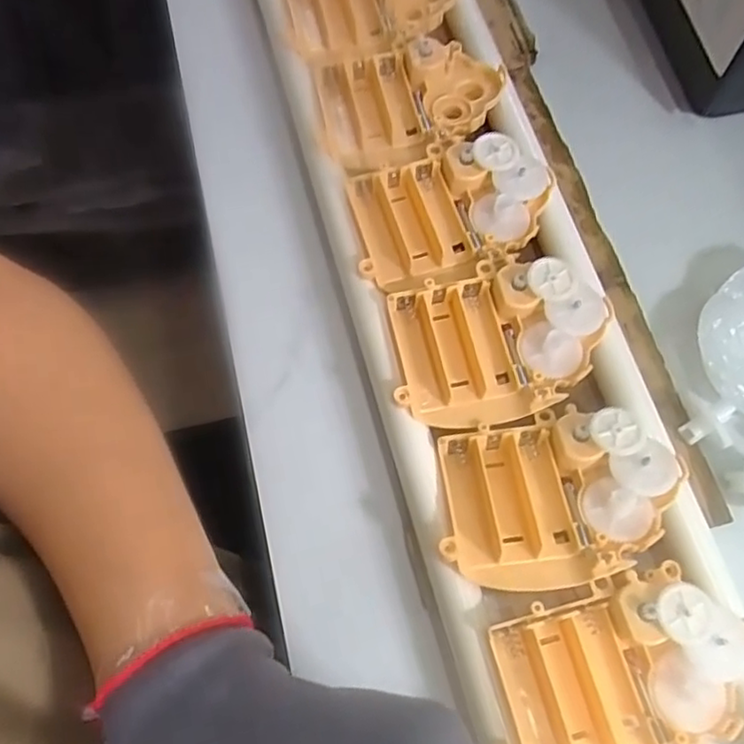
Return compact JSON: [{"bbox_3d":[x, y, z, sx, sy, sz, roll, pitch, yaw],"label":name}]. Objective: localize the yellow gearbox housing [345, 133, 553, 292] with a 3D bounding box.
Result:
[{"bbox_3d":[0.040,-0.085,0.328,0.096,0.024,0.064,-13,69,-7],"label":"yellow gearbox housing"}]

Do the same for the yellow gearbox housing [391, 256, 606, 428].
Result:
[{"bbox_3d":[0.059,-0.016,0.303,0.096,0.024,0.070,-13,69,-7],"label":"yellow gearbox housing"}]

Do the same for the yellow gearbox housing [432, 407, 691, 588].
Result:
[{"bbox_3d":[0.080,0.051,0.278,0.098,0.024,0.070,-8,69,-6],"label":"yellow gearbox housing"}]

